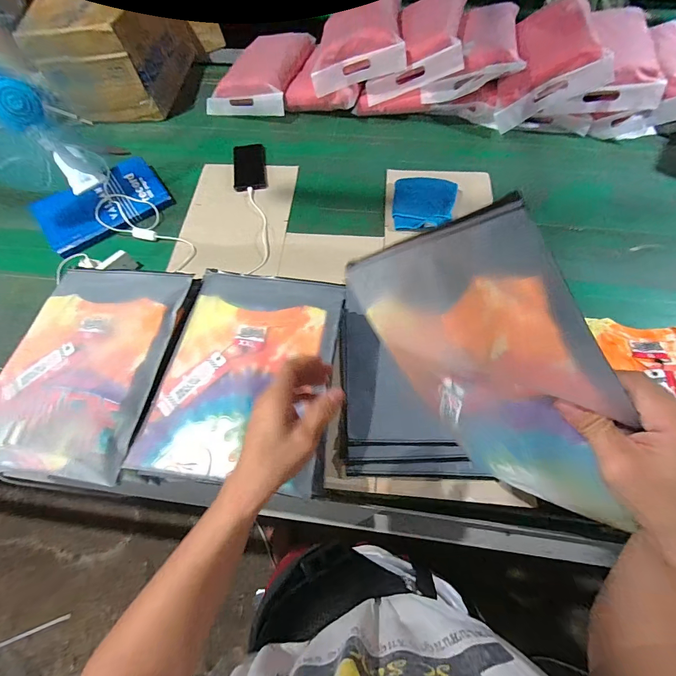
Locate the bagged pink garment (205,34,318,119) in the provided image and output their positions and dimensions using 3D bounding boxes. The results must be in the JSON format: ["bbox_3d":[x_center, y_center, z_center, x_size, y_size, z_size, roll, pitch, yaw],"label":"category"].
[{"bbox_3d":[-0.226,-0.792,0.988,0.244,0.060,0.333,15,71,8],"label":"bagged pink garment"}]

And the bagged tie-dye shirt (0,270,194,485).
[{"bbox_3d":[-0.401,0.036,0.527,0.251,0.032,0.340,6,65,4],"label":"bagged tie-dye shirt"}]

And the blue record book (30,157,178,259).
[{"bbox_3d":[-0.581,-0.331,0.833,0.294,0.032,0.192,-37,72,-11],"label":"blue record book"}]

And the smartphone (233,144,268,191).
[{"bbox_3d":[-0.233,-0.455,0.877,0.085,0.009,0.159,-8,69,-1],"label":"smartphone"}]

